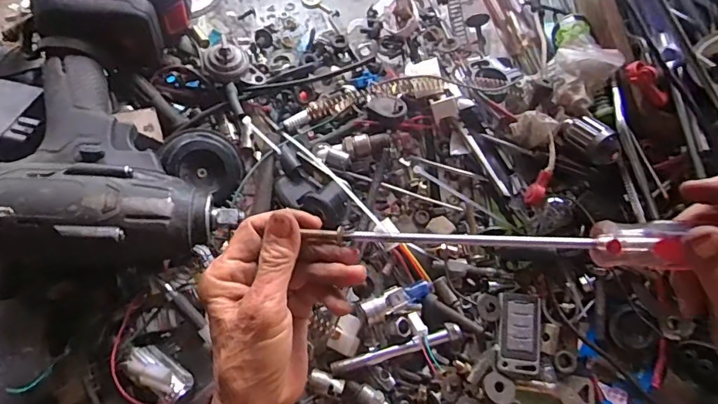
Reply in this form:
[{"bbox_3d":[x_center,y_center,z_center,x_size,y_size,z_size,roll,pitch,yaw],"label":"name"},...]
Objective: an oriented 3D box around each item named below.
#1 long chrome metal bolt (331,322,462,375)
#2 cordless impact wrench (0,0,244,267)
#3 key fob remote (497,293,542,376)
[{"bbox_3d":[0.028,0.108,0.358,0.098,0.015,0.012,-15,75,-4],"label":"long chrome metal bolt"},{"bbox_3d":[-0.196,-0.077,0.358,0.162,0.074,0.269,-15,75,-4],"label":"cordless impact wrench"},{"bbox_3d":[0.122,0.100,0.367,0.033,0.005,0.058,8,74,3],"label":"key fob remote"}]

